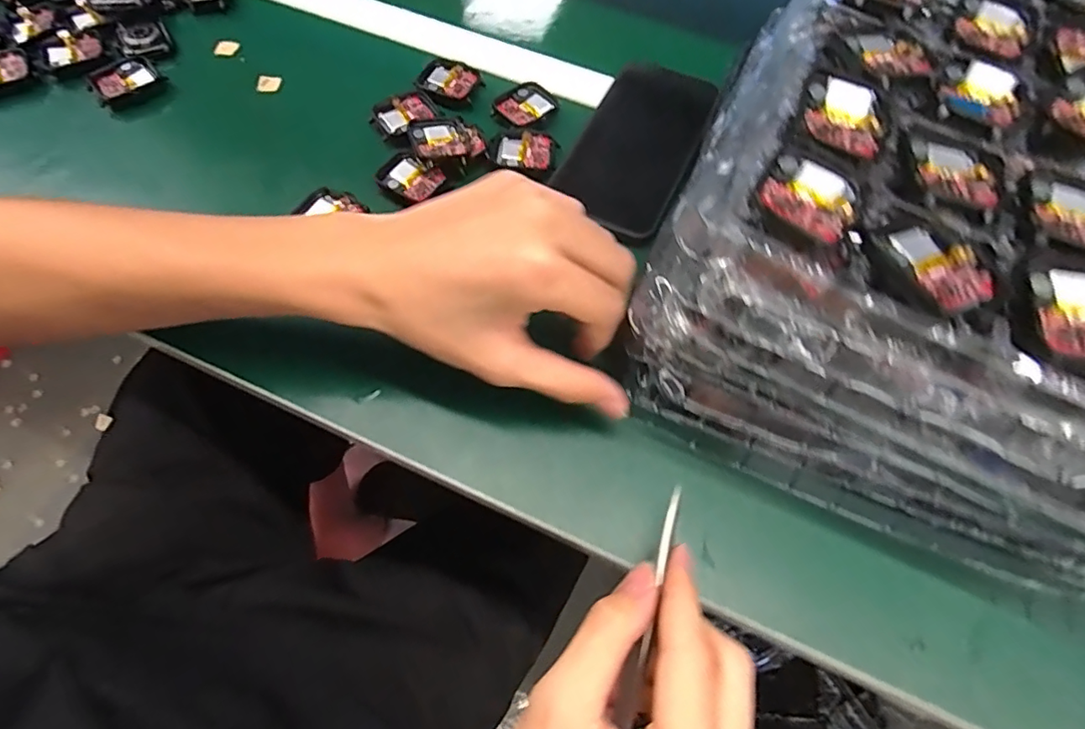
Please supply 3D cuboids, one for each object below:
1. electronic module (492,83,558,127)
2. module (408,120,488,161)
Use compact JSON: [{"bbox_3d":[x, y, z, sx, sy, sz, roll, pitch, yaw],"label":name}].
[{"bbox_3d":[-0.011,-0.195,0.396,0.045,0.006,0.036,-38,70,-19],"label":"electronic module"},{"bbox_3d":[-0.065,-0.152,0.363,0.047,0.012,0.039,-18,65,-11],"label":"module"}]

